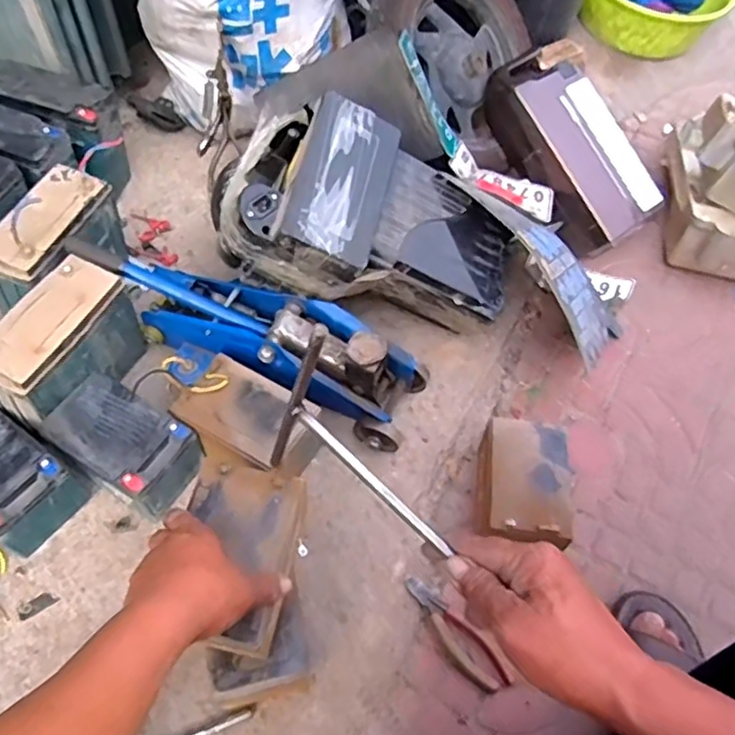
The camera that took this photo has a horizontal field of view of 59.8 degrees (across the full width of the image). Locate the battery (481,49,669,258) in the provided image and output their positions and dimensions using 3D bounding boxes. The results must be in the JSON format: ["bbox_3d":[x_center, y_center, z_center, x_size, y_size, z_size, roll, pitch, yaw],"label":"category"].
[{"bbox_3d":[0.328,-0.356,1.053,0.160,0.110,0.333,-31,92,-16],"label":"battery"}]

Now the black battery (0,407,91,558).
[{"bbox_3d":[-0.414,0.123,0.733,0.166,0.102,0.103,35,62,13],"label":"black battery"}]

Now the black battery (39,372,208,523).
[{"bbox_3d":[-0.285,0.090,0.750,0.150,0.079,0.099,26,59,16],"label":"black battery"}]

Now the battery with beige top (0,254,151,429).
[{"bbox_3d":[-0.359,-0.018,0.770,0.081,0.150,0.182,22,58,14],"label":"battery with beige top"}]

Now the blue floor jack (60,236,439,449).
[{"bbox_3d":[-0.147,-0.039,0.826,0.438,0.167,0.115,18,57,11],"label":"blue floor jack"}]

